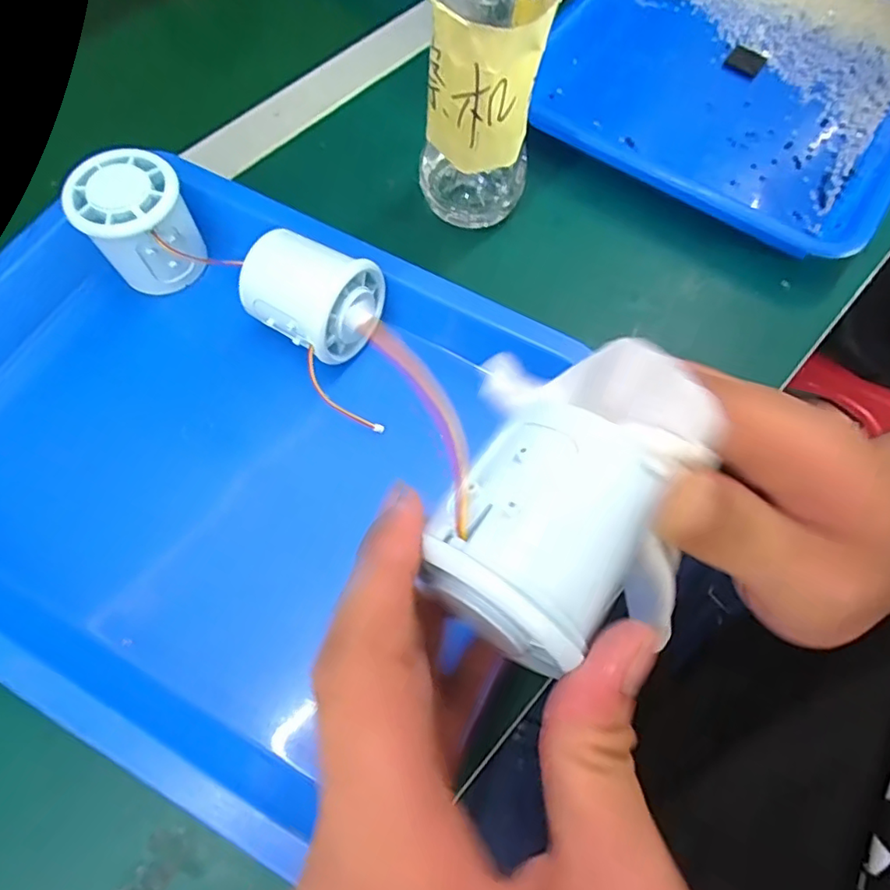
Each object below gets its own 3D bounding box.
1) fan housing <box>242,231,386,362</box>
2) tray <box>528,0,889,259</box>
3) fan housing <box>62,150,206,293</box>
[{"bbox_3d":[-0.071,-0.075,0.305,0.063,0.059,0.049,27,71,9],"label":"fan housing"},{"bbox_3d":[0.228,-0.294,0.416,0.260,0.029,0.322,36,72,12],"label":"tray"},{"bbox_3d":[-0.169,-0.121,0.316,0.053,0.062,0.054,0,67,-1],"label":"fan housing"}]

